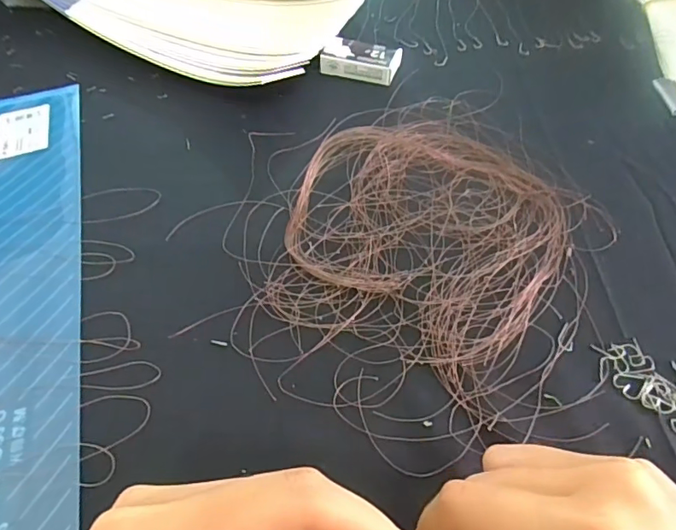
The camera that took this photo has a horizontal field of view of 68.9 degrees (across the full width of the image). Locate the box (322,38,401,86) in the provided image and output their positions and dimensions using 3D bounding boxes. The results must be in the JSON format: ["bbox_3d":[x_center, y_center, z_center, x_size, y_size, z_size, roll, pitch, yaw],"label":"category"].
[{"bbox_3d":[0.018,-0.158,0.380,0.058,0.014,0.031,12,55,9],"label":"box"}]

